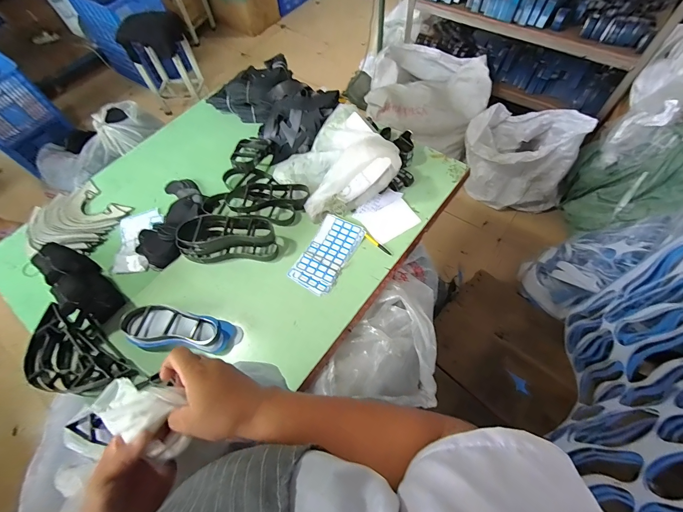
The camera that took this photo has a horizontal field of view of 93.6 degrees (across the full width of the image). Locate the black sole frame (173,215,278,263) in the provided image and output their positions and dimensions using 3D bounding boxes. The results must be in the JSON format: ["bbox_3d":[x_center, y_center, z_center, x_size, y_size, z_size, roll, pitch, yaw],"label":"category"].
[{"bbox_3d":[-0.327,-0.065,0.911,0.275,0.090,0.147,-2,73,-1],"label":"black sole frame"}]

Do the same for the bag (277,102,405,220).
[{"bbox_3d":[-0.019,-0.289,0.951,0.310,0.170,0.287,-39,77,-11],"label":"bag"}]

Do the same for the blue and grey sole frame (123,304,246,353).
[{"bbox_3d":[-0.399,0.191,0.814,0.284,0.080,0.108,10,73,3],"label":"blue and grey sole frame"}]

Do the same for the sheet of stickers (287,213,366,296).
[{"bbox_3d":[-0.041,-0.008,0.933,0.130,0.006,0.240,27,69,12],"label":"sheet of stickers"}]

